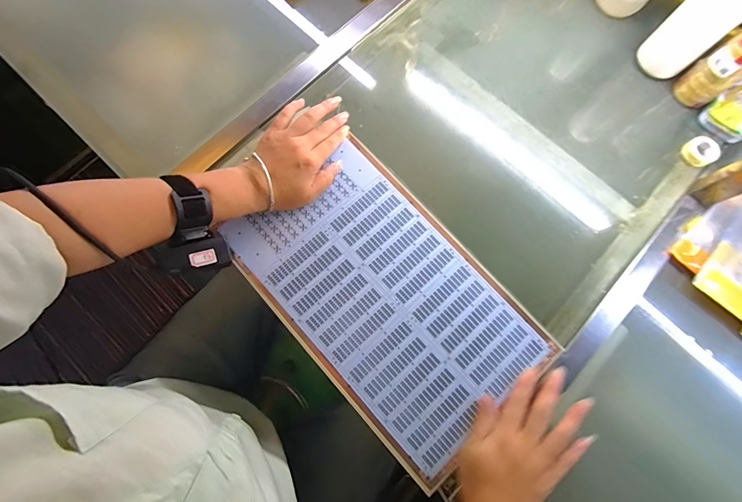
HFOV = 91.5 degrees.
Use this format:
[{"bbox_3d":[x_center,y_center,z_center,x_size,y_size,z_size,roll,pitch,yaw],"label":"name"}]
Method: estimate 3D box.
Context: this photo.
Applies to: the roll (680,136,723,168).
[{"bbox_3d":[0.459,-0.138,0.501,0.045,0.012,0.040,-27,79,-8],"label":"roll"}]

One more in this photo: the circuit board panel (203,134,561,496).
[{"bbox_3d":[0.020,0.055,0.435,0.219,0.011,0.356,-42,82,-8],"label":"circuit board panel"}]

